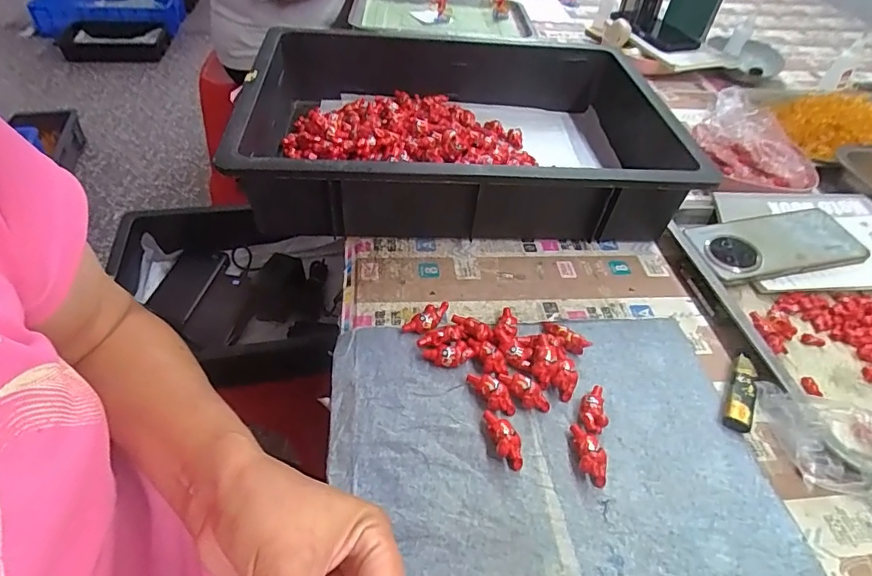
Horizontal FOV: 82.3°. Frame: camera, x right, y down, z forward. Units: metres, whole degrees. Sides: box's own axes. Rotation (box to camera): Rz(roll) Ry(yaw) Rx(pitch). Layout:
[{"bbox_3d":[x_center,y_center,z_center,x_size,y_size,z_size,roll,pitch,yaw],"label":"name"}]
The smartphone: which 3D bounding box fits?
[{"bbox_3d":[0.344,-0.047,0.509,0.156,0.013,0.080,-8,49,-5],"label":"smartphone"}]

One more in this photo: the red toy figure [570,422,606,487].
[{"bbox_3d":[0.106,0.114,0.346,0.018,0.015,0.042,2,45,-3],"label":"red toy figure"}]

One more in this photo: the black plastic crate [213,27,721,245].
[{"bbox_3d":[0.041,-0.182,0.573,0.485,0.104,0.351,3,45,-3],"label":"black plastic crate"}]

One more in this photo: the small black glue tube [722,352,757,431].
[{"bbox_3d":[0.242,0.083,0.394,0.019,0.015,0.067,25,48,18],"label":"small black glue tube"}]

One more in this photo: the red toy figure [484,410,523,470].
[{"bbox_3d":[0.048,0.105,0.349,0.017,0.016,0.041,-8,47,-13],"label":"red toy figure"}]

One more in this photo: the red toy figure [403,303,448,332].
[{"bbox_3d":[-0.006,0.028,0.421,0.043,0.015,0.017,-26,53,-28],"label":"red toy figure"}]

